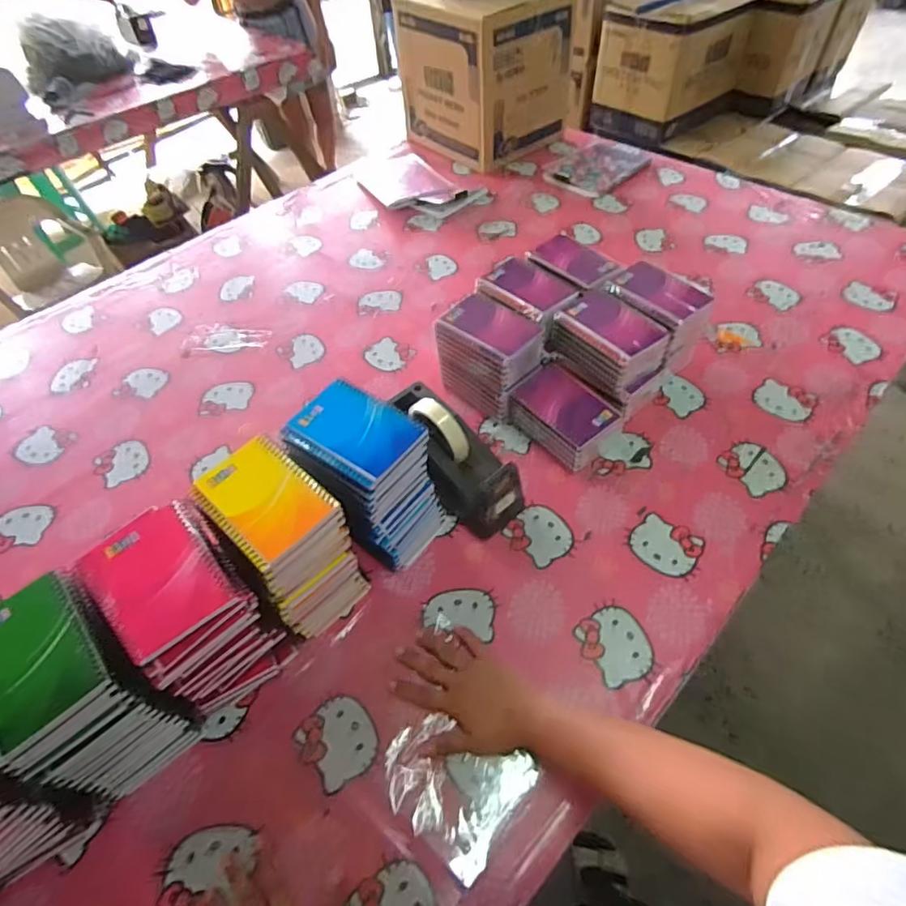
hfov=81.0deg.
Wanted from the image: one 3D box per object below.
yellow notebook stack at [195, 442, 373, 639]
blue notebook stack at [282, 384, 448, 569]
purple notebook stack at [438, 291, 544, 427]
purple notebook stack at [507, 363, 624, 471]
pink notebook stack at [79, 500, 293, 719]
[{"bbox_3d":[-0.181,0.099,0.577,0.134,0.179,0.103,37,64,27],"label":"yellow notebook stack"},{"bbox_3d":[-0.097,0.036,0.624,0.140,0.189,0.100,31,61,24],"label":"blue notebook stack"},{"bbox_3d":[0.055,-0.138,0.784,0.136,0.123,0.110,28,60,22],"label":"purple notebook stack"},{"bbox_3d":[0.155,-0.053,0.740,0.097,0.069,0.139,-33,58,-19],"label":"purple notebook stack"},{"bbox_3d":[-0.257,0.164,0.537,0.108,0.182,0.139,-39,60,-22],"label":"pink notebook stack"}]

